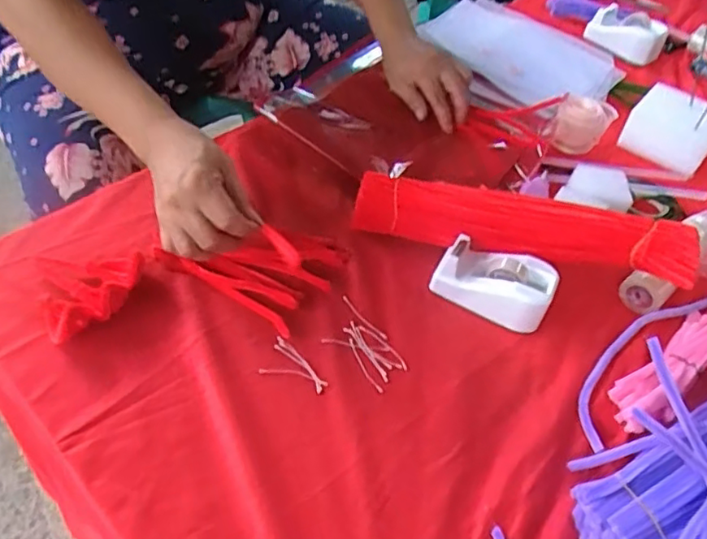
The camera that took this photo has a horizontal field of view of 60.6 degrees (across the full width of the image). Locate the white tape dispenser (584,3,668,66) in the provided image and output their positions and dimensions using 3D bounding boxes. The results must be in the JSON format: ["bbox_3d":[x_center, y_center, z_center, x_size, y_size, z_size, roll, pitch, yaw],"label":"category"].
[{"bbox_3d":[0.374,-0.326,0.833,0.054,0.039,0.106,-31,58,-28],"label":"white tape dispenser"}]

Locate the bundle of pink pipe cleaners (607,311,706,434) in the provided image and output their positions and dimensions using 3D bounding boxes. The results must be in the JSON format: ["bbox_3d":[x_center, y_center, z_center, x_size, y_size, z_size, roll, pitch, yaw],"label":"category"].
[{"bbox_3d":[0.271,0.076,0.495,0.162,0.032,0.045,-28,57,-26],"label":"bundle of pink pipe cleaners"}]

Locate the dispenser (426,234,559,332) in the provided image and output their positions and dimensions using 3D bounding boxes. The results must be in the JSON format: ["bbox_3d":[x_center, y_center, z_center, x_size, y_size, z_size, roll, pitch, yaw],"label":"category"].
[{"bbox_3d":[0.120,0.012,0.525,0.100,0.044,0.050,22,51,14],"label":"dispenser"}]

